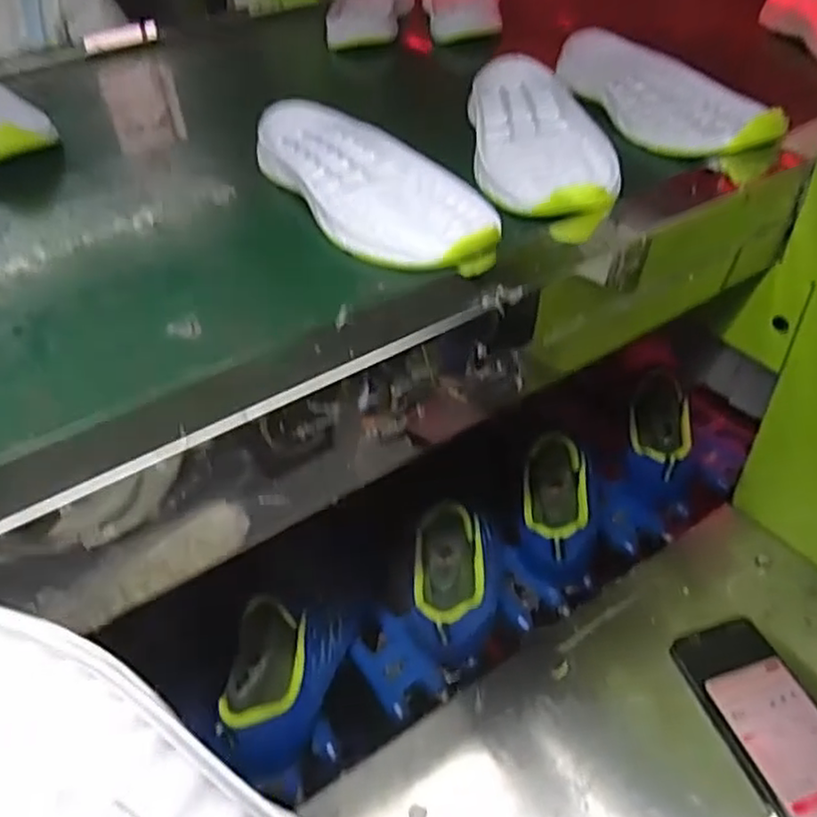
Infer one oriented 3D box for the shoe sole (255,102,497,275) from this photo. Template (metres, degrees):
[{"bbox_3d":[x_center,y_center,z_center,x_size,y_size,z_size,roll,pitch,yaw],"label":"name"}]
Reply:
[{"bbox_3d":[-0.032,-0.164,0.493,0.096,0.023,0.264,-23,48,-24],"label":"shoe sole"}]

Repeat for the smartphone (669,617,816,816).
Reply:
[{"bbox_3d":[0.273,0.232,0.522,0.078,0.019,0.156,-13,45,-15],"label":"smartphone"}]

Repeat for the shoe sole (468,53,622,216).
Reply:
[{"bbox_3d":[0.096,-0.215,0.534,0.091,0.027,0.249,0,43,-2],"label":"shoe sole"}]

